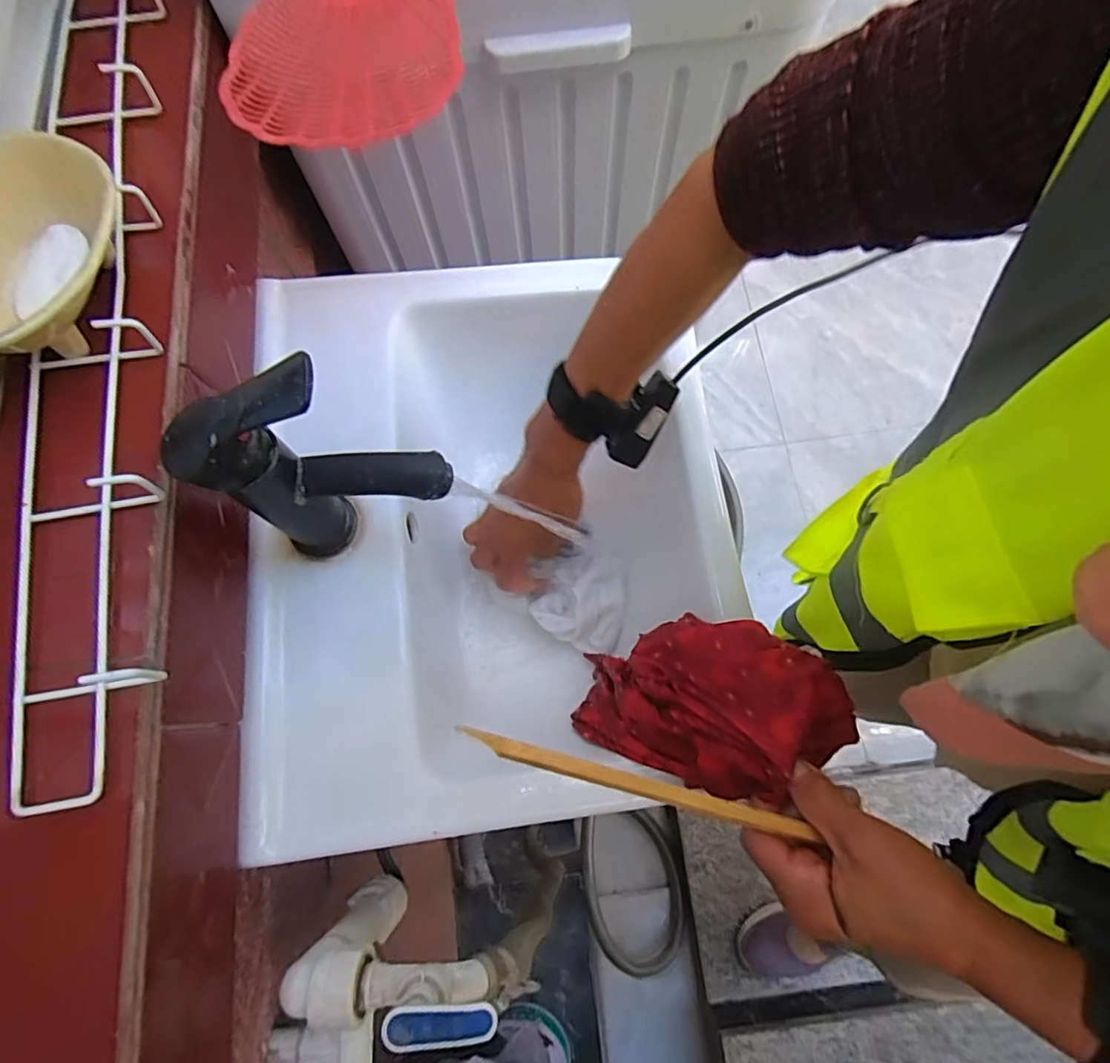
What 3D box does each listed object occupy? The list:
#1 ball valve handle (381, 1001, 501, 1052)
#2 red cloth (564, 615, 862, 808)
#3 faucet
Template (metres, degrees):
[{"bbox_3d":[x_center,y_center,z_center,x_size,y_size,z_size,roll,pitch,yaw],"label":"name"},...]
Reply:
[{"bbox_3d":[-0.057,0.245,0.292,0.056,0.008,0.019,-7,74,-1],"label":"ball valve handle"},{"bbox_3d":[0.101,0.116,0.395,0.148,0.127,0.096,20,75,7],"label":"red cloth"},{"bbox_3d":[-0.125,-0.033,0.330,0.126,0.170,0.056,-10,74,-2],"label":"faucet"}]

